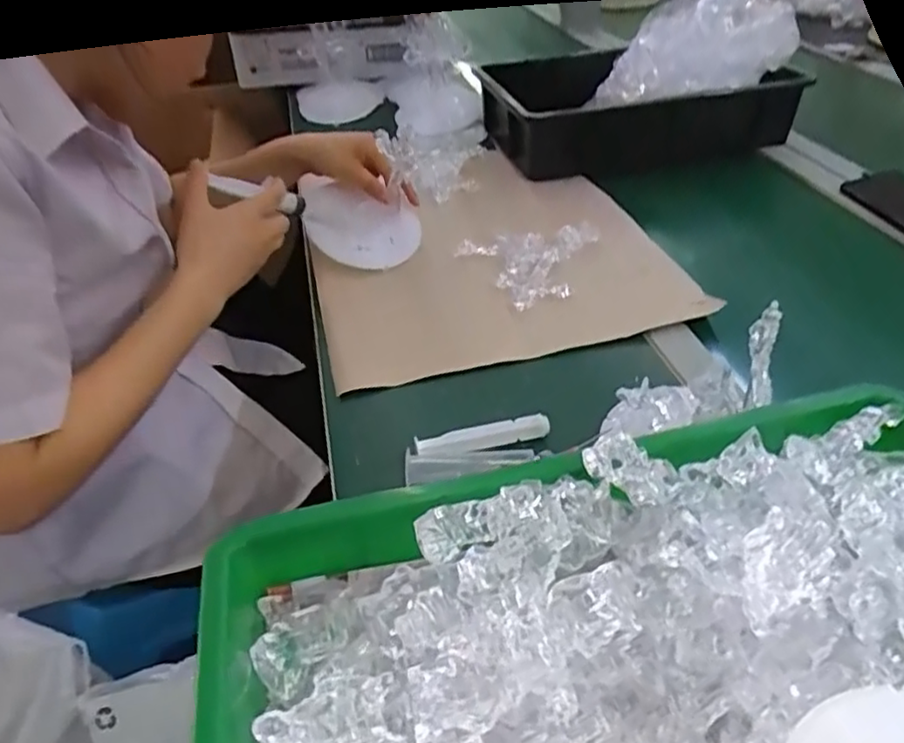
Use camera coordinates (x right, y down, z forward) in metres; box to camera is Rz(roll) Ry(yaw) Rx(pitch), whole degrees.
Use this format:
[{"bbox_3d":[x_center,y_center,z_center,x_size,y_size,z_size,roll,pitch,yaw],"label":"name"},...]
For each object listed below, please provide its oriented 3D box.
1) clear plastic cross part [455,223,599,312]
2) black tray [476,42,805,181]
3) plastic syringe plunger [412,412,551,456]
[{"bbox_3d":[0.099,-0.116,0.696,0.156,0.017,0.119,-14,40,-13],"label":"clear plastic cross part"},{"bbox_3d":[0.244,-0.365,0.907,0.390,0.112,0.174,-13,40,-11],"label":"black tray"},{"bbox_3d":[0.024,0.051,0.517,0.104,0.018,0.014,-11,39,-9],"label":"plastic syringe plunger"}]

